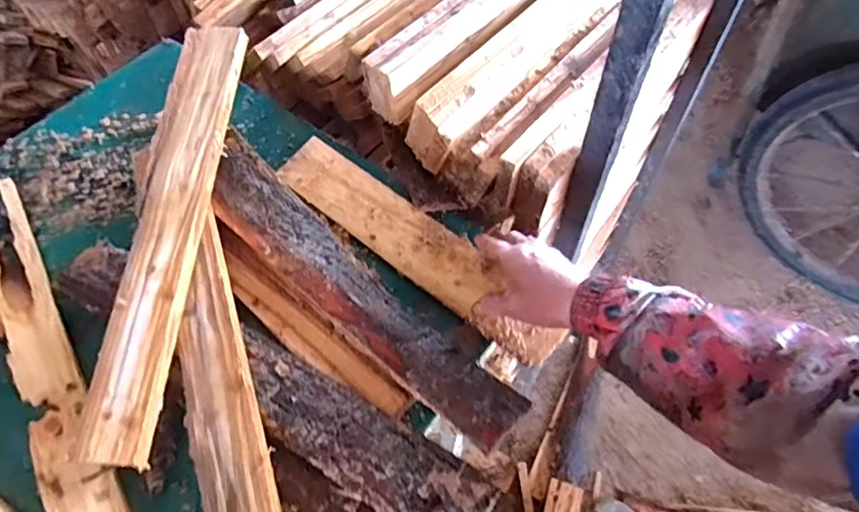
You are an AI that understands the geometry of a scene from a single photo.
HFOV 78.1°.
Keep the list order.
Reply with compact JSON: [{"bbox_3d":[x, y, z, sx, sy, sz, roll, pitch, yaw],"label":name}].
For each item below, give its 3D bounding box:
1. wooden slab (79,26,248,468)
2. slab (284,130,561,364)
[{"bbox_3d":[-0.267,-0.059,0.561,0.069,0.017,0.514,1,64,-2],"label":"wooden slab"},{"bbox_3d":[-0.020,-0.018,0.599,0.383,0.013,0.078,39,67,21],"label":"slab"}]

